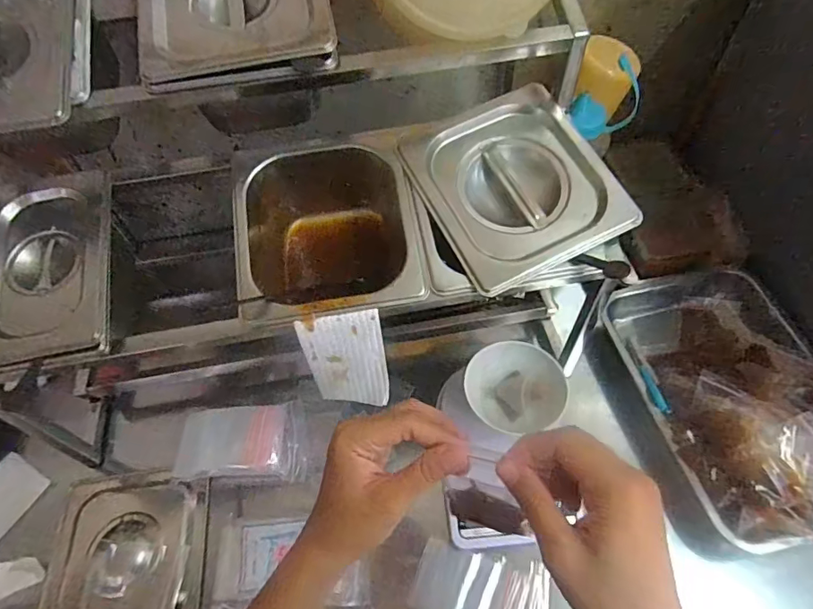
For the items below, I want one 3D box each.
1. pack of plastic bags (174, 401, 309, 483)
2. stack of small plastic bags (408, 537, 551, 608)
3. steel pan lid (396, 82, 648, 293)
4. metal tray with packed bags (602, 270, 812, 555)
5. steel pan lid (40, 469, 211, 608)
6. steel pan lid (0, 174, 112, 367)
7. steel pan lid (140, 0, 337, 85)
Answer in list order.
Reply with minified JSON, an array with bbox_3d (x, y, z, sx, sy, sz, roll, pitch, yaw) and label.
[{"bbox_3d":[-0.185,0.158,0.575,0.148,0.026,0.082,1,57,4],"label":"pack of plastic bags"},{"bbox_3d":[0.073,0.286,0.490,0.130,0.014,0.077,8,57,8],"label":"stack of small plastic bags"},{"bbox_3d":[0.100,-0.112,0.455,0.158,0.018,0.174,-26,75,-3],"label":"steel pan lid"},{"bbox_3d":[0.376,0.095,0.560,0.202,0.096,0.315,-13,57,-5],"label":"metal tray with packed bags"},{"bbox_3d":[-0.293,0.265,0.532,0.160,0.028,0.177,-9,57,-3],"label":"steel pan lid"},{"bbox_3d":[-0.317,-0.032,0.430,0.117,0.016,0.170,-8,67,-4],"label":"steel pan lid"},{"bbox_3d":[-0.150,-0.274,0.436,0.157,0.016,0.174,-9,69,-1],"label":"steel pan lid"}]

